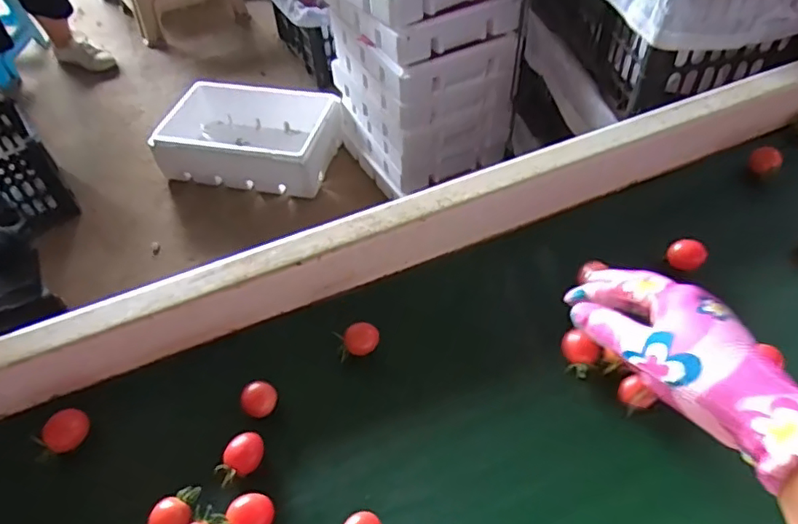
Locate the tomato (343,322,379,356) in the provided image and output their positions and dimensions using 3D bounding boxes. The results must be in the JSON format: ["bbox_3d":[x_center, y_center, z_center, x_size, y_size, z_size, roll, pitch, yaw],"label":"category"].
[{"bbox_3d":[-0.029,0.061,0.452,0.026,0.019,0.021,-14,49,-6],"label":"tomato"}]

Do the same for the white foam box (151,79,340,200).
[{"bbox_3d":[-0.374,-0.312,1.438,0.442,0.133,0.270,5,50,11],"label":"white foam box"}]

